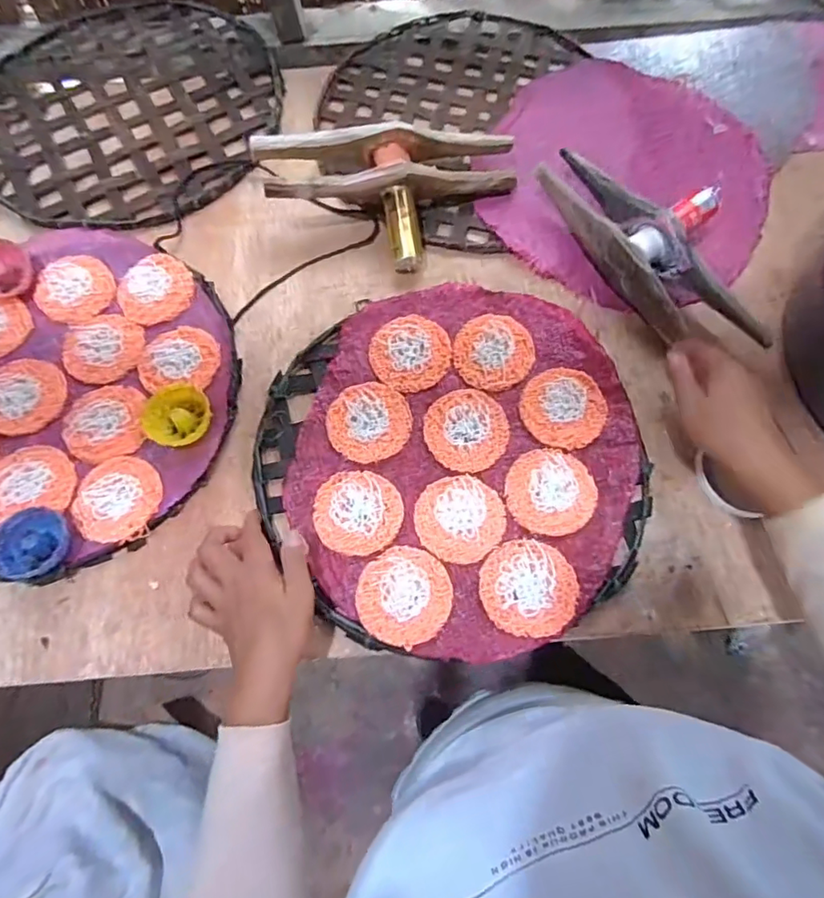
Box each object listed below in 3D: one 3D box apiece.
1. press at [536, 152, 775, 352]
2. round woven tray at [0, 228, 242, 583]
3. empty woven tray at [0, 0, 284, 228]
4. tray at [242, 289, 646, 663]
[{"bbox_3d":[0.253,-0.212,0.557,0.119,0.061,0.270,-32,71,-10],"label":"press"},{"bbox_3d":[-0.350,-0.059,0.540,0.340,0.025,0.351,0,69,1],"label":"round woven tray"},{"bbox_3d":[-0.375,-0.450,0.700,0.412,0.013,0.382,28,72,12],"label":"empty woven tray"},{"bbox_3d":[0.040,0.003,0.508,0.337,0.016,0.344,0,69,1],"label":"tray"}]

